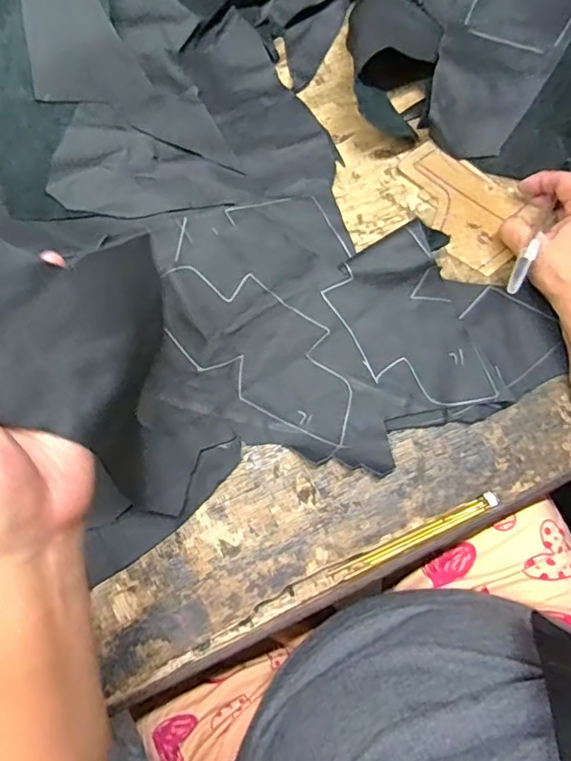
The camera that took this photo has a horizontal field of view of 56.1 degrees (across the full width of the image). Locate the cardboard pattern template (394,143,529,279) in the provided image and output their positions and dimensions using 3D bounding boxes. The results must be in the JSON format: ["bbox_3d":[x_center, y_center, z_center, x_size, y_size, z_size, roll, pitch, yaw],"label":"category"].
[{"bbox_3d":[0.148,-0.151,0.462,0.119,0.007,0.074,38,85,10],"label":"cardboard pattern template"}]

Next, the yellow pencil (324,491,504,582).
[{"bbox_3d":[0.099,0.119,0.407,0.135,0.012,0.012,-24,76,-6],"label":"yellow pencil"}]

